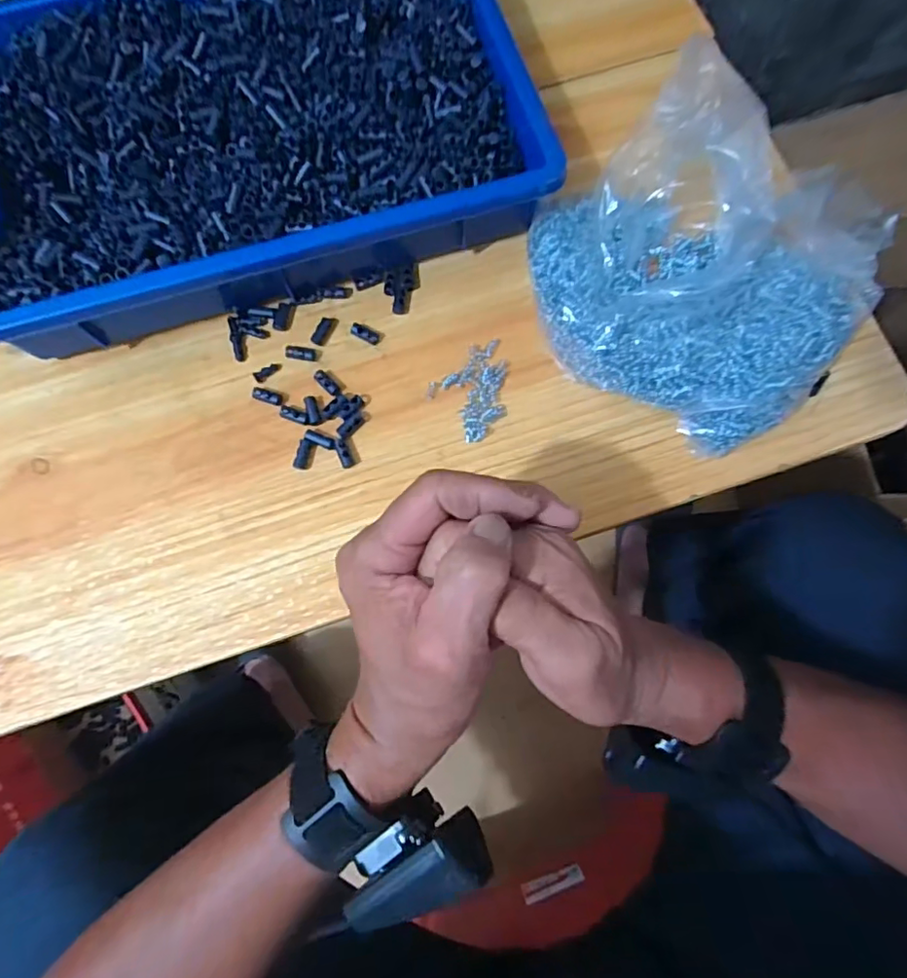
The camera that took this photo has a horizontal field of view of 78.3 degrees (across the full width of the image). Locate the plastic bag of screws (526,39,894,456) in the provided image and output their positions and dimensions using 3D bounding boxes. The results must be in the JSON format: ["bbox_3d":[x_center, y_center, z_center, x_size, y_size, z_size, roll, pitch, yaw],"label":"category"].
[{"bbox_3d":[0.156,-0.143,0.339,0.199,0.077,0.195,35,80,9],"label":"plastic bag of screws"}]

